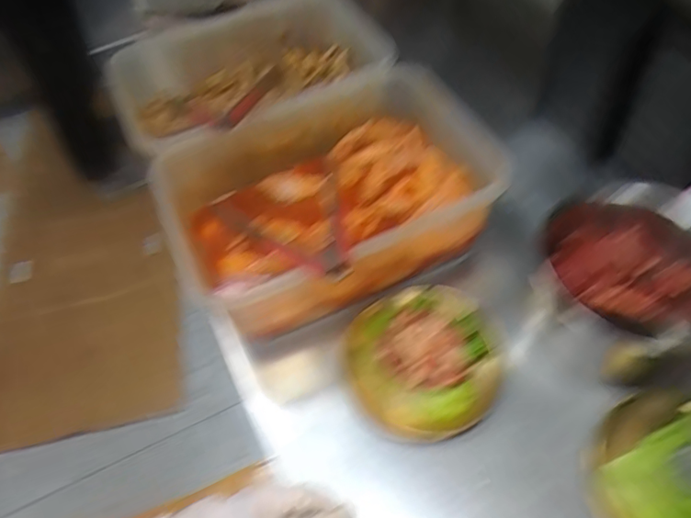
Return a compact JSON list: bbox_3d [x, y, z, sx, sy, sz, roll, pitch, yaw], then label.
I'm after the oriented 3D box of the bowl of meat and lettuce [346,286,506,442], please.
[{"bbox_3d":[0.082,0.102,0.554,0.153,0.034,0.157,-3,54,4],"label":"bowl of meat and lettuce"}]

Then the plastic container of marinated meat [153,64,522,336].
[{"bbox_3d":[-0.012,-0.079,0.621,0.351,0.107,0.255,-23,55,-11],"label":"plastic container of marinated meat"}]

